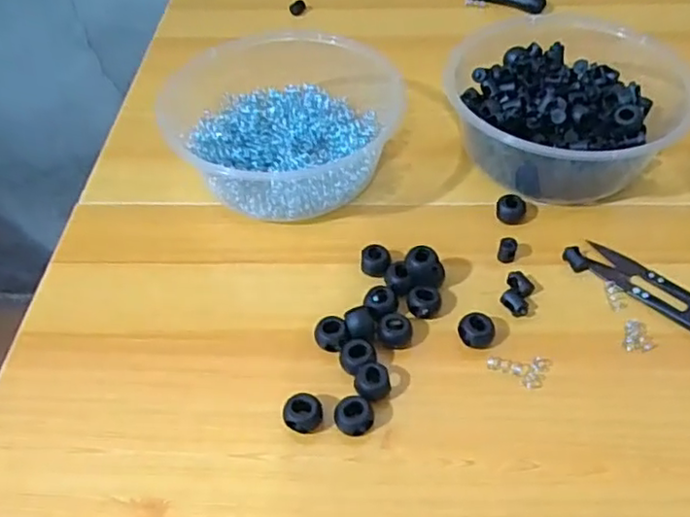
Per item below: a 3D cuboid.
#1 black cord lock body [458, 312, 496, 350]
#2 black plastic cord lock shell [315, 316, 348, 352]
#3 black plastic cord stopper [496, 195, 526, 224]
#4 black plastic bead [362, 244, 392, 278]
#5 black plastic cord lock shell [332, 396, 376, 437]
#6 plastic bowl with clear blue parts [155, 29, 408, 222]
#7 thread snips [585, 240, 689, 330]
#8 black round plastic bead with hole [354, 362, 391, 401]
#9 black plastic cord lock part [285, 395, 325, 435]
[{"bbox_3d":[0.065,0.036,0.303,0.017,0.012,0.015,12,51,12],"label":"black cord lock body"},{"bbox_3d":[-0.007,0.039,0.305,0.016,0.013,0.016,-8,50,-4],"label":"black plastic cord lock shell"},{"bbox_3d":[0.096,-0.029,0.356,0.017,0.011,0.013,20,53,18],"label":"black plastic cord stopper"},{"bbox_3d":[0.017,0.002,0.334,0.015,0.013,0.016,-1,50,2],"label":"black plastic bead"},{"bbox_3d":[0.004,0.072,0.277,0.015,0.014,0.017,36,60,28],"label":"black plastic cord lock shell"},{"bbox_3d":[-0.037,-0.088,0.381,0.124,0.061,0.123,-1,50,2],"label":"plastic bowl with clear blue parts"},{"bbox_3d":[0.168,0.020,0.312,0.021,0.010,0.097,-36,57,-25],"label":"thread snips"},{"bbox_3d":[0.013,0.059,0.287,0.017,0.013,0.015,-37,57,-25],"label":"black round plastic bead with hole"},{"bbox_3d":[-0.019,0.072,0.278,0.017,0.017,0.014,-12,50,-8],"label":"black plastic cord lock part"}]

